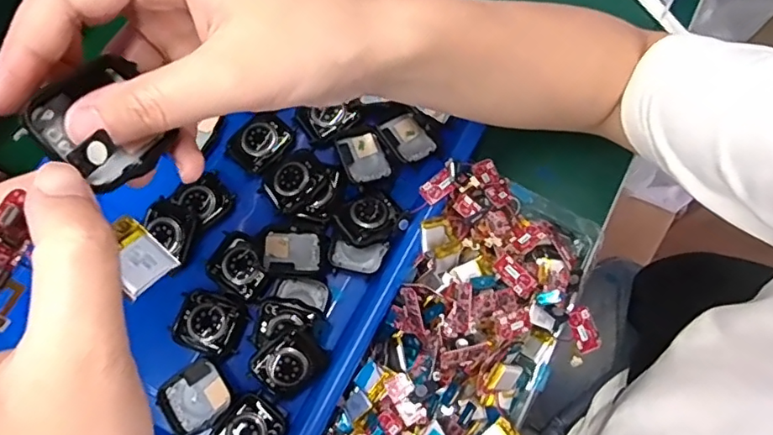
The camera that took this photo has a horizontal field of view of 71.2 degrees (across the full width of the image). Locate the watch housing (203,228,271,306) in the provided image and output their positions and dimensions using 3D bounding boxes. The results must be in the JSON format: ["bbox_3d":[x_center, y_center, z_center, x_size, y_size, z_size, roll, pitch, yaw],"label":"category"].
[{"bbox_3d":[-0.095,0.030,0.346,0.042,0.007,0.036,33,78,11],"label":"watch housing"}]

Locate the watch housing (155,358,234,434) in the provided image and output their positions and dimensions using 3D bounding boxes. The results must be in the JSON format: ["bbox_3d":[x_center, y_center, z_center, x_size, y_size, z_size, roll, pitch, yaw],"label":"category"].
[{"bbox_3d":[-0.116,0.110,0.331,0.042,0.010,0.037,-41,77,-9],"label":"watch housing"}]

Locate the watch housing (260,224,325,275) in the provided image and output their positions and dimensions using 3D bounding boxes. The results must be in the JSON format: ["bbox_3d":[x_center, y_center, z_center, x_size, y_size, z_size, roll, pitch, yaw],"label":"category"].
[{"bbox_3d":[-0.061,0.021,0.351,0.039,0.005,0.034,3,57,-9],"label":"watch housing"}]

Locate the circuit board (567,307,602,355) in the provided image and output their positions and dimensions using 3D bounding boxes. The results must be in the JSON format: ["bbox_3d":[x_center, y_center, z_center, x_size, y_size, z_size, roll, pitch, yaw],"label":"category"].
[{"bbox_3d":[0.123,0.070,0.335,0.015,0.004,0.028,-34,42,28],"label":"circuit board"}]

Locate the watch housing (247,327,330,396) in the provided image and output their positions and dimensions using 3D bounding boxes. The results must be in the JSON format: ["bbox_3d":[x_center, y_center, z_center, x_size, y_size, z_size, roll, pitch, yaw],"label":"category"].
[{"bbox_3d":[-0.059,0.087,0.325,0.041,0.012,0.030,-37,76,-8],"label":"watch housing"}]

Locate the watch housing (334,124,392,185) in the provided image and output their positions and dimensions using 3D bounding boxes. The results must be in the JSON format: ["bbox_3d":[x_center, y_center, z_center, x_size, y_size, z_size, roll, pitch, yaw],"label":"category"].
[{"bbox_3d":[-0.016,-0.043,0.371,0.033,0.004,0.040,-21,73,-21],"label":"watch housing"}]

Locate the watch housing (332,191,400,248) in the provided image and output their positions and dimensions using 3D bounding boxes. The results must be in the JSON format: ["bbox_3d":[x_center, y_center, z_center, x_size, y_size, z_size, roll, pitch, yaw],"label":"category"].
[{"bbox_3d":[-0.012,-0.001,0.348,0.034,0.008,0.039,43,80,13],"label":"watch housing"}]

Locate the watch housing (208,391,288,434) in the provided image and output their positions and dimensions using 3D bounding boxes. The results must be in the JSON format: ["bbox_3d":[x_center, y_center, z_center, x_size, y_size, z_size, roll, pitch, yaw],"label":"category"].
[{"bbox_3d":[-0.084,0.130,0.324,0.035,0.012,0.044,37,79,12],"label":"watch housing"}]

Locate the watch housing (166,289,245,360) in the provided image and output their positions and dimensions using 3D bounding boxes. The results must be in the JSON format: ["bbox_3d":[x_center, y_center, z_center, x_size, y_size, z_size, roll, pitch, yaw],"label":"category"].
[{"bbox_3d":[-0.113,0.065,0.337,0.042,0.004,0.036,17,75,7],"label":"watch housing"}]

